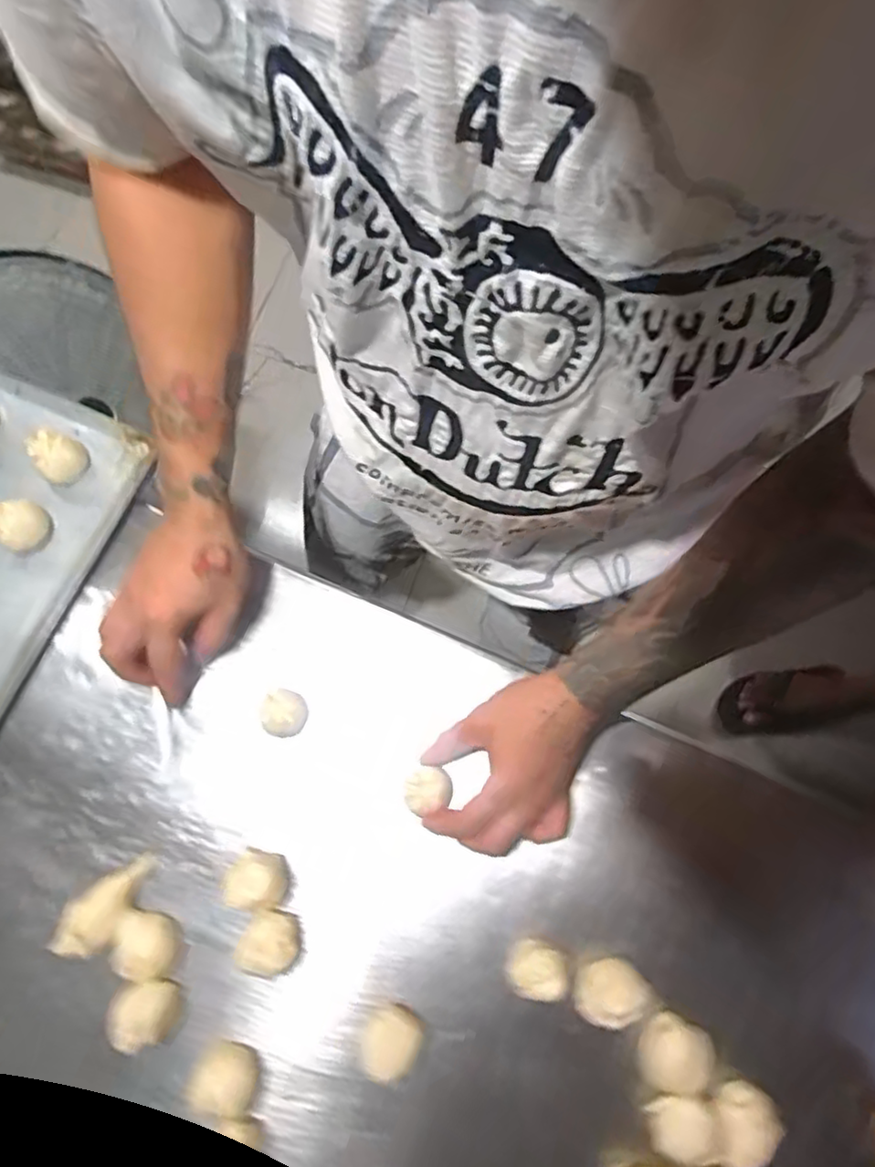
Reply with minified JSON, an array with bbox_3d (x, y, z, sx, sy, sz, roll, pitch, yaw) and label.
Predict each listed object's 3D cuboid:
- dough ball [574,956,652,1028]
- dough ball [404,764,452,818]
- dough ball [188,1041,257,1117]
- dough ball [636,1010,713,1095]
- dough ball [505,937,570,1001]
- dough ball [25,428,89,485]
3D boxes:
[{"bbox_3d":[0.121,0.284,0.454,0.050,0.035,0.037,-18,75,-4],"label":"dough ball"},{"bbox_3d":[-0.008,0.156,0.490,0.036,0.026,0.033,0,75,1],"label":"dough ball"},{"bbox_3d":[-0.148,0.345,0.454,0.042,0.030,0.038,8,75,3],"label":"dough ball"},{"bbox_3d":[0.164,0.326,0.446,0.043,0.026,0.046,0,75,1],"label":"dough ball"},{"bbox_3d":[0.070,0.271,0.455,0.039,0.031,0.038,21,76,6],"label":"dough ball"},{"bbox_3d":[-0.335,-0.113,0.569,0.040,0.031,0.040,0,75,1],"label":"dough ball"}]

